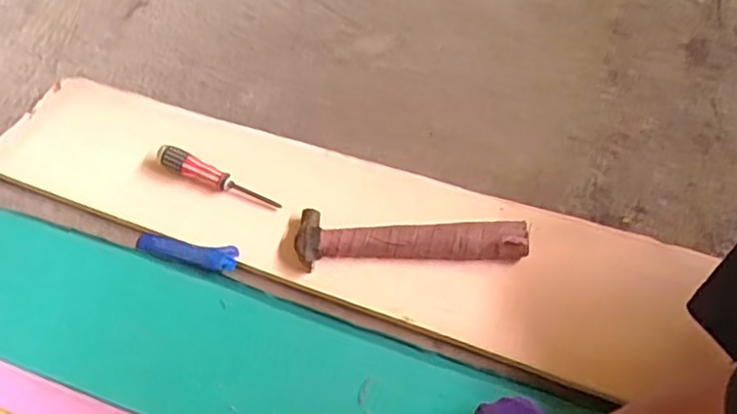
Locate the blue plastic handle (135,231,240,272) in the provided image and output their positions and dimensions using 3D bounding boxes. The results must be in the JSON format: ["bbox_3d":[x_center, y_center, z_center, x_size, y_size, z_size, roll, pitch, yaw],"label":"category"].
[{"bbox_3d":[-0.219,0.050,0.783,0.133,0.017,0.034,15,56,10],"label":"blue plastic handle"}]

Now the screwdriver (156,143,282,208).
[{"bbox_3d":[-0.194,-0.038,0.844,0.175,0.027,0.026,24,58,10],"label":"screwdriver"}]

